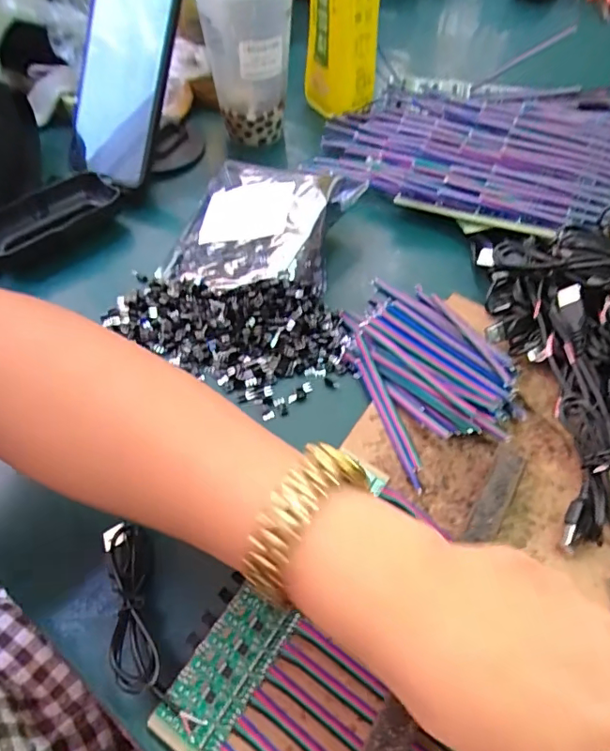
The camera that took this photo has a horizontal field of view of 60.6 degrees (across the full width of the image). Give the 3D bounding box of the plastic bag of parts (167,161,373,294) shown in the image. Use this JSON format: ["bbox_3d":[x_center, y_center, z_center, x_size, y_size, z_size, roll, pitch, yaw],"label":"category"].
[{"bbox_3d":[-0.032,-0.113,0.390,0.119,0.040,0.131,12,60,9],"label":"plastic bag of parts"}]

